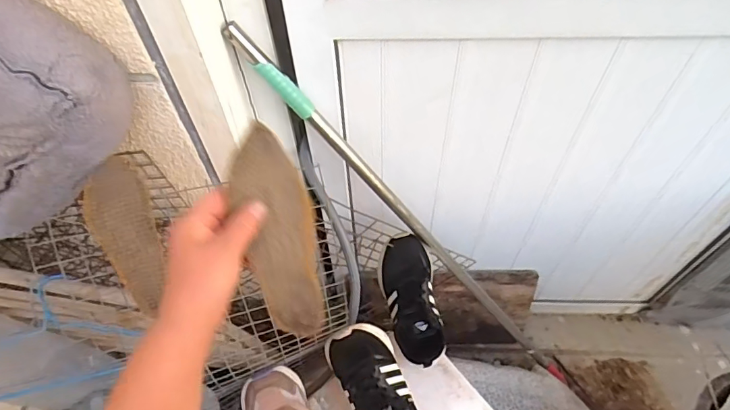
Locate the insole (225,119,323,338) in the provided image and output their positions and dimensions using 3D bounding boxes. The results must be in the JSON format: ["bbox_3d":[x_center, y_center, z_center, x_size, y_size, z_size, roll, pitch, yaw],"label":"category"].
[{"bbox_3d":[-0.074,0.035,0.428,0.061,0.203,0.029,-14,21,-10],"label":"insole"}]

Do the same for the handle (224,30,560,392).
[{"bbox_3d":[0.152,0.103,0.888,0.033,1.071,0.030,-11,46,39],"label":"handle"}]

